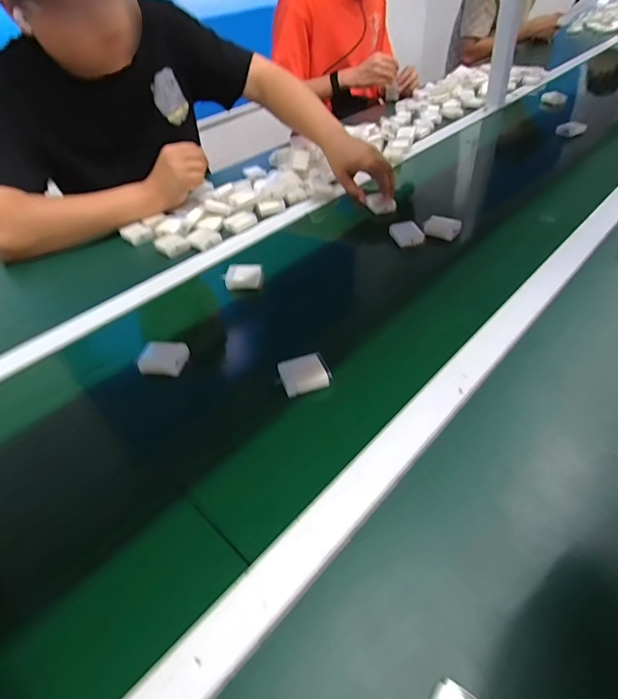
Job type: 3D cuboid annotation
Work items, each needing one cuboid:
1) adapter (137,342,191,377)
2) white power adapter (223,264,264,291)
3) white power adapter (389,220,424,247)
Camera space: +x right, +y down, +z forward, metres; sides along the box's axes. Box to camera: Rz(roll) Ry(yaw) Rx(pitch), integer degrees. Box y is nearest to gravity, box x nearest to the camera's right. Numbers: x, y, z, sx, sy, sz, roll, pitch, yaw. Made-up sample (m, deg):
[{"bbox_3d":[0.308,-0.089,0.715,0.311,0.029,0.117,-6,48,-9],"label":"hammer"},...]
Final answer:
[{"bbox_3d":[-0.175,0.009,0.516,0.053,0.021,0.041,0,43,8],"label":"adapter"},{"bbox_3d":[-0.096,-0.107,0.636,0.056,0.028,0.029,-7,43,1],"label":"white power adapter"},{"bbox_3d":[0.156,-0.185,0.684,0.041,0.020,0.054,-15,43,-7],"label":"white power adapter"}]

